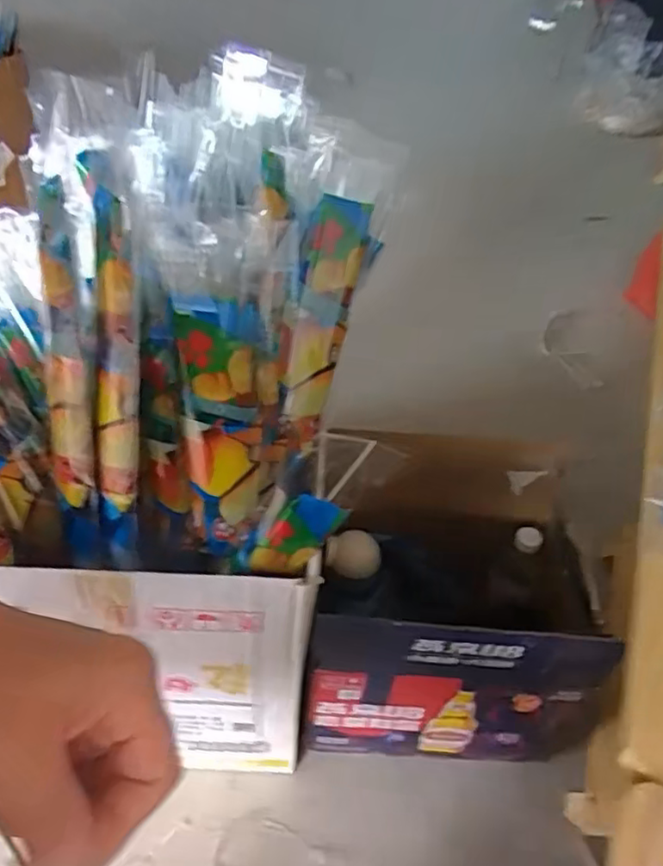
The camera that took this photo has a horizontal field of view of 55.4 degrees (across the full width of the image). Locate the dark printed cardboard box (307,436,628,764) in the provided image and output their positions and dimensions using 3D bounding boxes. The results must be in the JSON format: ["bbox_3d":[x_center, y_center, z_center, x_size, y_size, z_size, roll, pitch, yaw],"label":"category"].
[{"bbox_3d":[0.144,0.212,0.785,0.338,0.312,0.297,3,45,-3],"label":"dark printed cardboard box"}]

